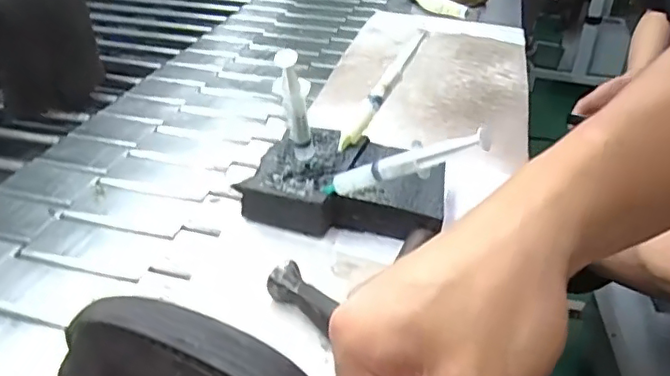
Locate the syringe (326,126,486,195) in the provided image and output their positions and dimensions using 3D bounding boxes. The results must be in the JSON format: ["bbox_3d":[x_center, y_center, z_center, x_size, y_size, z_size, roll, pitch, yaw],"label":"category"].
[{"bbox_3d":[0.046,-0.016,0.435,0.149,0.024,0.012,-17,19,38],"label":"syringe"}]

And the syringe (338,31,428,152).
[{"bbox_3d":[0.045,-0.092,0.557,0.016,0.017,0.140,26,74,33],"label":"syringe"}]

